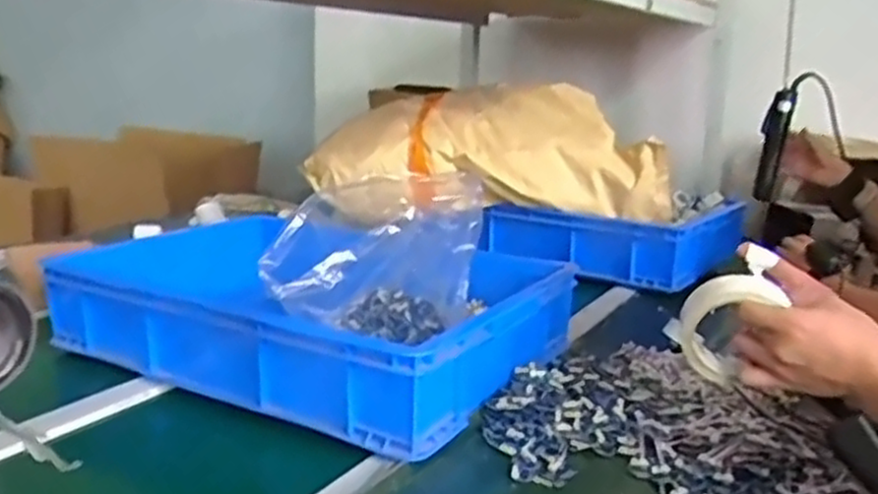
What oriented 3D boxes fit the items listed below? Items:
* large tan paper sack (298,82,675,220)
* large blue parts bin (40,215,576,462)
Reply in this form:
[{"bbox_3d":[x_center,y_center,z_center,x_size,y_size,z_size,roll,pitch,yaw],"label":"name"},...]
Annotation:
[{"bbox_3d":[0.097,-0.182,1.467,0.674,0.216,0.258,2,14,-2],"label":"large tan paper sack"},{"bbox_3d":[-0.158,0.075,1.035,0.579,0.109,0.421,11,16,31],"label":"large blue parts bin"}]

